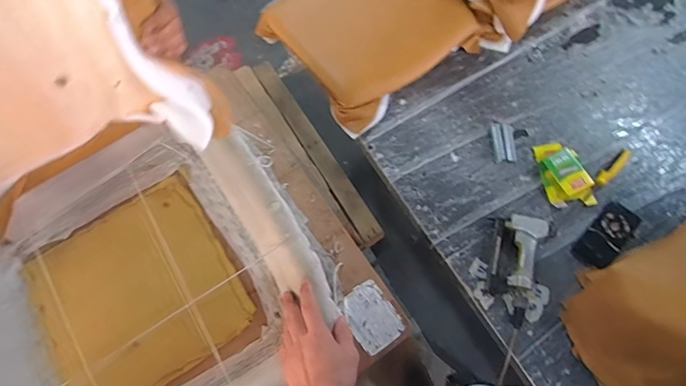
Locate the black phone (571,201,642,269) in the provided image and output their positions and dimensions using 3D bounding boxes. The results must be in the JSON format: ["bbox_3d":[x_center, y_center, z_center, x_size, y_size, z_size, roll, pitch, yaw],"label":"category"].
[{"bbox_3d":[0.623,0.101,1.012,0.082,0.016,0.169,41,76,15],"label":"black phone"}]

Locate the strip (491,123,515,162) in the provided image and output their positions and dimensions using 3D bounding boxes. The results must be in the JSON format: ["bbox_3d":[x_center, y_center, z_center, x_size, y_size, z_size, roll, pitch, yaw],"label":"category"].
[{"bbox_3d":[0.418,-0.132,1.117,0.055,0.006,0.109,1,69,2],"label":"strip"}]

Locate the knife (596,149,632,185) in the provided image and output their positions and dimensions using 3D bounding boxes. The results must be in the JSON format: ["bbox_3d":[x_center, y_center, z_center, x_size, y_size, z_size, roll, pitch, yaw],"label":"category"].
[{"bbox_3d":[0.668,-0.064,1.055,0.130,0.010,0.031,-40,73,-12],"label":"knife"}]

